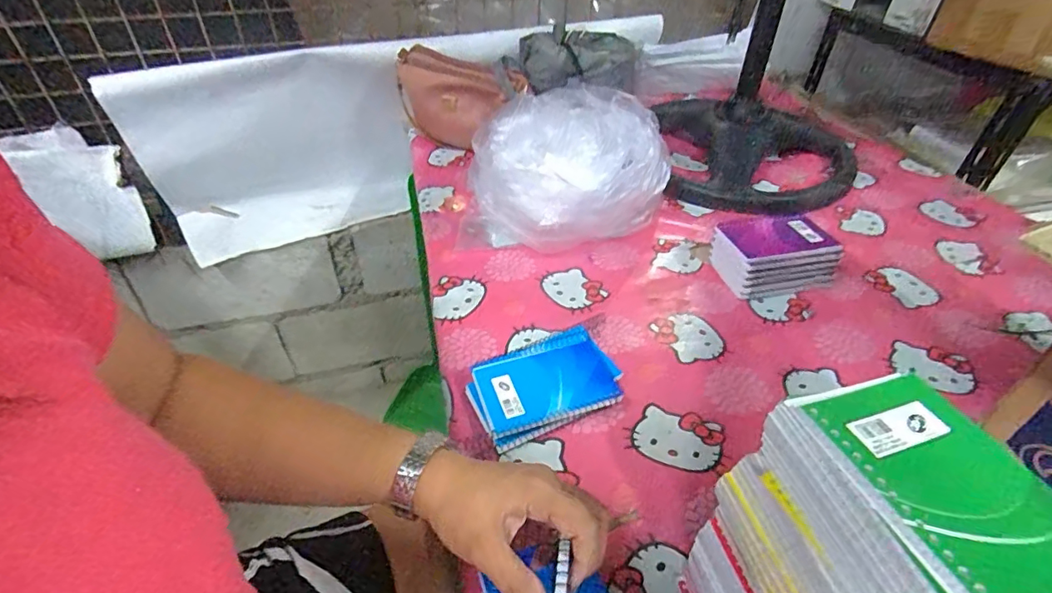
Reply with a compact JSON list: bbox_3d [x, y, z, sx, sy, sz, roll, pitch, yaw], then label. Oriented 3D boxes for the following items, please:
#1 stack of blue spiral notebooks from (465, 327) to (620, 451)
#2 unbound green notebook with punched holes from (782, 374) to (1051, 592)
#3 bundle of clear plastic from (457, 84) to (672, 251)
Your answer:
[{"bbox_3d":[0.022,0.090,0.543,0.155,0.030,0.101,-18,44,-19],"label":"stack of blue spiral notebooks"},{"bbox_3d":[0.190,0.088,0.223,0.082,0.012,0.134,-14,43,-16],"label":"unbound green notebook with punched holes"},{"bbox_3d":[0.060,-0.182,0.772,0.274,0.146,0.252,11,42,12],"label":"bundle of clear plastic"}]

